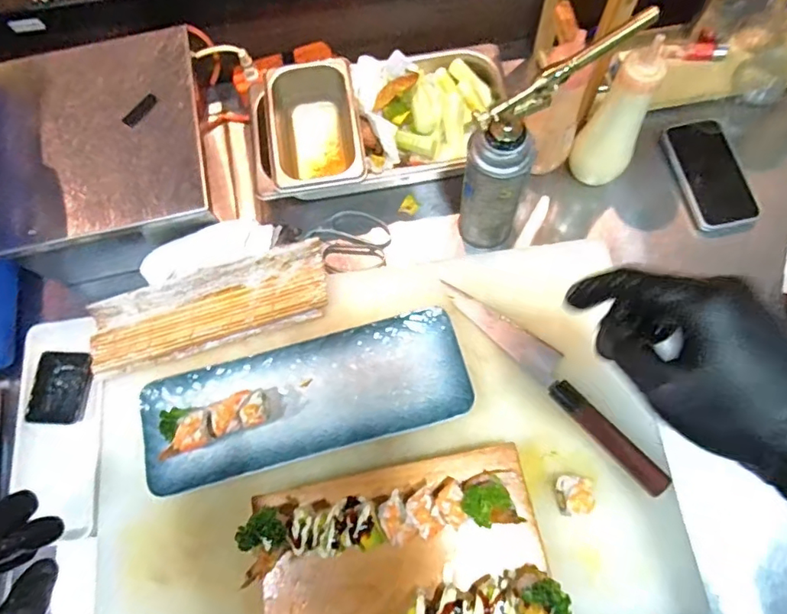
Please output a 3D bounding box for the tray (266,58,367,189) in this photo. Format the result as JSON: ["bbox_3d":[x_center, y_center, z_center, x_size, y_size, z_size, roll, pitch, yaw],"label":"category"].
[{"bbox_3d":[-0.096,-0.215,0.648,0.107,0.061,0.175,-8,71,0],"label":"tray"}]

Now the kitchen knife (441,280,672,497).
[{"bbox_3d":[0.171,0.071,0.559,0.042,0.021,0.291,-40,74,-11],"label":"kitchen knife"}]

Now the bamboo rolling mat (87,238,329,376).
[{"bbox_3d":[-0.213,0.002,0.604,0.275,0.030,0.085,-16,88,-2],"label":"bamboo rolling mat"}]

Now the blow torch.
[{"bbox_3d":[0.128,-0.152,0.538,0.117,0.243,0.059,-30,72,-8],"label":"blow torch"}]

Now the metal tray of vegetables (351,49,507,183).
[{"bbox_3d":[0.049,-0.234,0.669,0.214,0.079,0.166,-9,71,-1],"label":"metal tray of vegetables"}]

